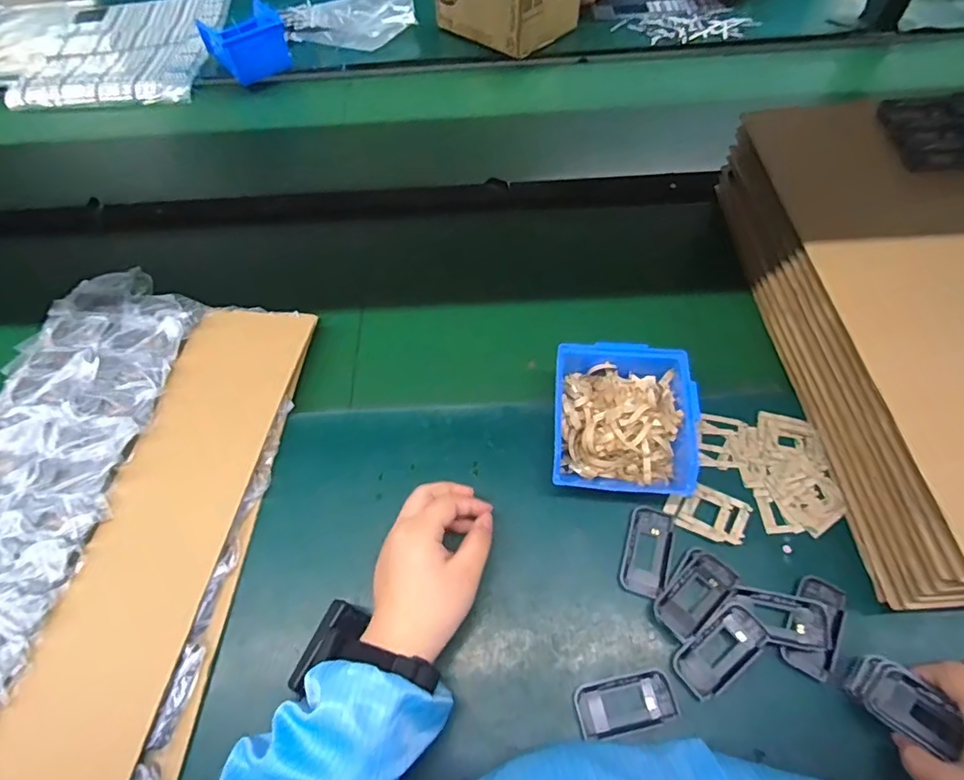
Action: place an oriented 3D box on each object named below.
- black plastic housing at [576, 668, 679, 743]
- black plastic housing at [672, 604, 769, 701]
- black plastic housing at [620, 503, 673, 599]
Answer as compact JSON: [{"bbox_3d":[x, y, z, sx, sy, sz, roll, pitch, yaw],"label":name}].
[{"bbox_3d":[0.113,0.248,0.424,0.076,0.005,0.040,-10,59,-3],"label":"black plastic housing"},{"bbox_3d":[0.190,0.207,0.431,0.075,0.013,0.038,-34,63,-16],"label":"black plastic housing"},{"bbox_3d":[0.146,0.142,0.478,0.039,0.006,0.075,14,61,11],"label":"black plastic housing"}]

